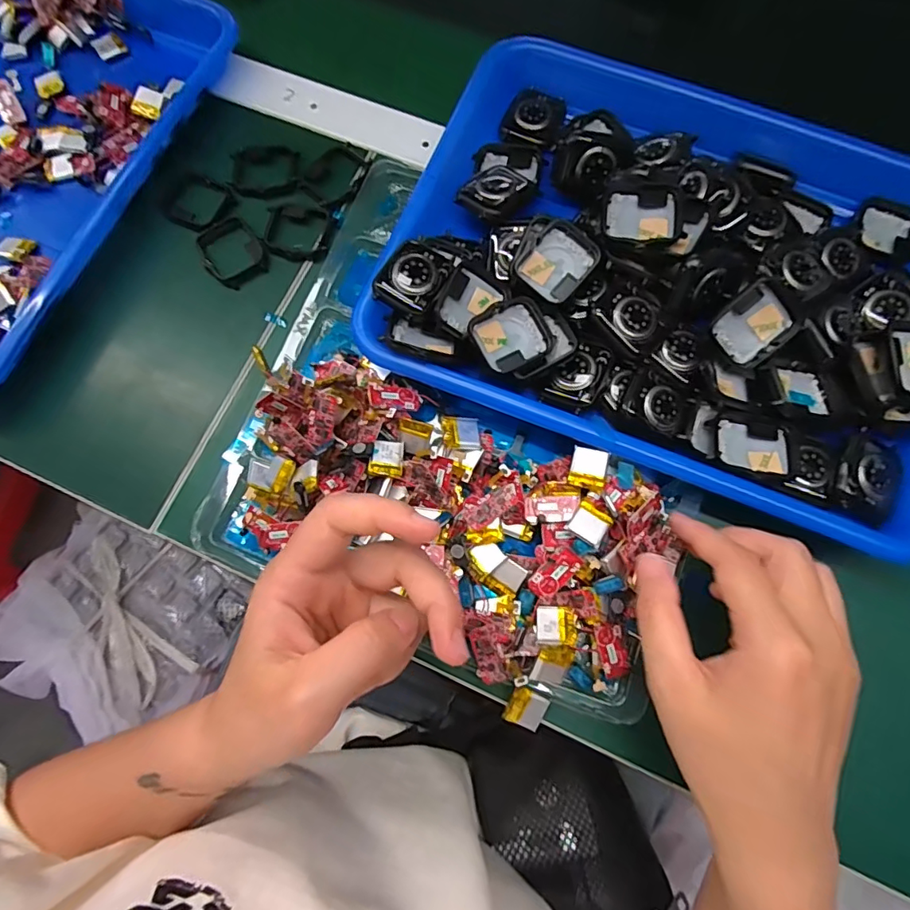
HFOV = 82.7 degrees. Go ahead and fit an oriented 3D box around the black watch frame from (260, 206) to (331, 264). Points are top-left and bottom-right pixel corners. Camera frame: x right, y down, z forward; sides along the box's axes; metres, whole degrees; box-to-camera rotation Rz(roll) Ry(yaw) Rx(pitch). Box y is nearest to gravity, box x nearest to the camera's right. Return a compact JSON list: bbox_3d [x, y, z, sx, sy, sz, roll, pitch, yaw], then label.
[{"bbox_3d":[-0.105,-0.147,0.342,0.046,0.006,0.038,4,75,2],"label":"black watch frame"}]

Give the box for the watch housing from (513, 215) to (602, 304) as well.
[{"bbox_3d":[0.056,-0.109,0.288,0.041,0.012,0.040,30,77,8],"label":"watch housing"}]

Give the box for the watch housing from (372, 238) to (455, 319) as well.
[{"bbox_3d":[-0.022,-0.099,0.288,0.035,0.013,0.043,29,77,8],"label":"watch housing"}]

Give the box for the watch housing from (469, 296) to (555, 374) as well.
[{"bbox_3d":[0.032,-0.067,0.283,0.042,0.011,0.034,-31,77,-7],"label":"watch housing"}]

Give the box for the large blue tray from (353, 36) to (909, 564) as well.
[{"bbox_3d":[0.135,-0.116,0.307,0.321,0.047,0.262,21,76,6],"label":"large blue tray"}]

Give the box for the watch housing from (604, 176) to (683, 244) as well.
[{"bbox_3d":[0.103,-0.133,0.285,0.040,0.013,0.037,5,75,2],"label":"watch housing"}]

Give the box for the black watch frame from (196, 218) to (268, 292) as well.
[{"bbox_3d":[-0.147,-0.133,0.340,0.038,0.005,0.046,-40,78,-9],"label":"black watch frame"}]

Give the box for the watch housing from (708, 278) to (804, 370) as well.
[{"bbox_3d":[0.161,-0.070,0.279,0.036,0.007,0.043,40,103,-12],"label":"watch housing"}]

